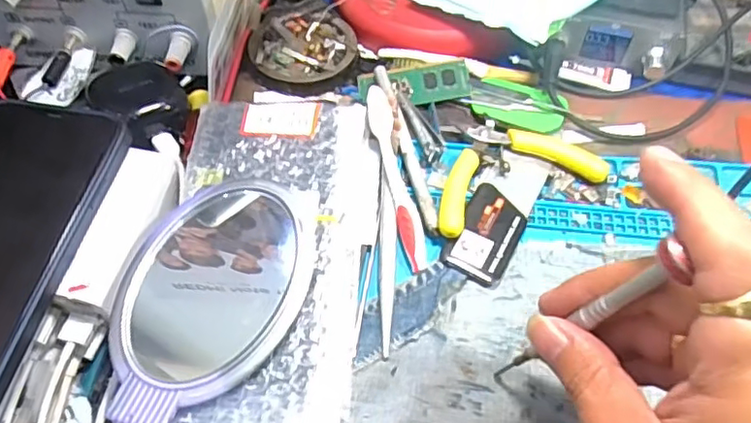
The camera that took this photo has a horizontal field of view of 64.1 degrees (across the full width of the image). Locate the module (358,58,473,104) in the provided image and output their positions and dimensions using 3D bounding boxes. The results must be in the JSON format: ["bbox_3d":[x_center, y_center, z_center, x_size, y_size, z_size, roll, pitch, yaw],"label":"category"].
[{"bbox_3d":[0.024,-0.082,0.377,0.068,0.006,0.030,-5,58,-1],"label":"module"}]

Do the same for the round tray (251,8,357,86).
[{"bbox_3d":[-0.048,-0.111,0.395,0.067,0.007,0.063,-1,58,1],"label":"round tray"}]

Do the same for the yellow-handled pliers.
[{"bbox_3d":[0.074,-0.028,0.341,0.107,0.010,0.060,-22,60,-12],"label":"yellow-handled pliers"}]

